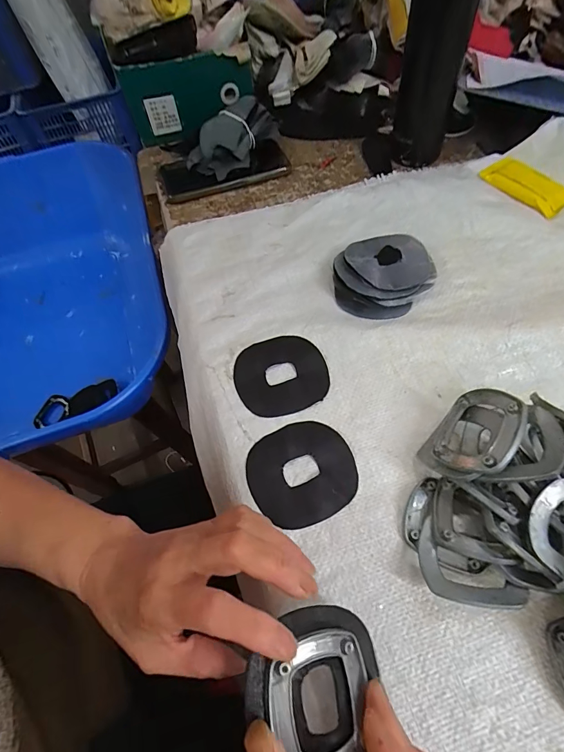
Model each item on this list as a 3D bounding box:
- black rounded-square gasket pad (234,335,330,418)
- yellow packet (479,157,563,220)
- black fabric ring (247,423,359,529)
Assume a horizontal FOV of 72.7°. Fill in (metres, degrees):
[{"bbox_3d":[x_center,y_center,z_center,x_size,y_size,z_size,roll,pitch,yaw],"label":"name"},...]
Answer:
[{"bbox_3d":[0.000,-0.002,0.342,0.080,0.004,0.077,-15,59,-5],"label":"black rounded-square gasket pad"},{"bbox_3d":[0.282,-0.222,0.447,0.057,0.010,0.101,-33,62,-15],"label":"yellow packet"},{"bbox_3d":[0.016,0.074,0.297,0.080,0.004,0.075,-24,60,-12],"label":"black fabric ring"}]

